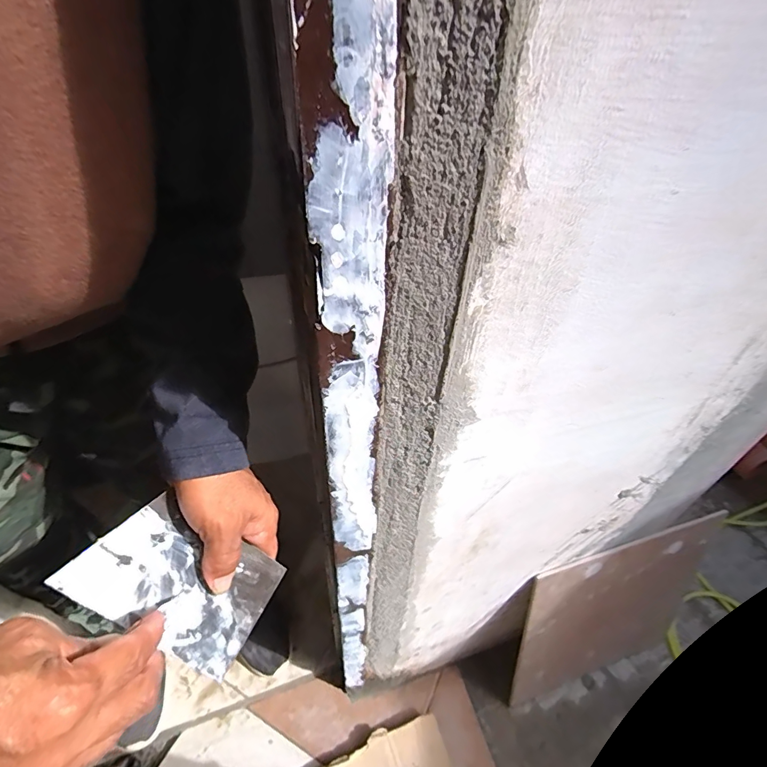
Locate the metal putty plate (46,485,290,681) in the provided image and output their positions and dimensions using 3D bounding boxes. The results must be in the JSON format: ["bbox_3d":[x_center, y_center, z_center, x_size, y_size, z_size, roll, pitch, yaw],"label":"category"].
[{"bbox_3d":[-0.151,0.152,0.320,0.094,0.140,0.004,-49,18,-12],"label":"metal putty plate"}]

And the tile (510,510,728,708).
[{"bbox_3d":[0.457,0.443,0.826,0.436,0.440,0.016,-14,32,-15],"label":"tile"}]

